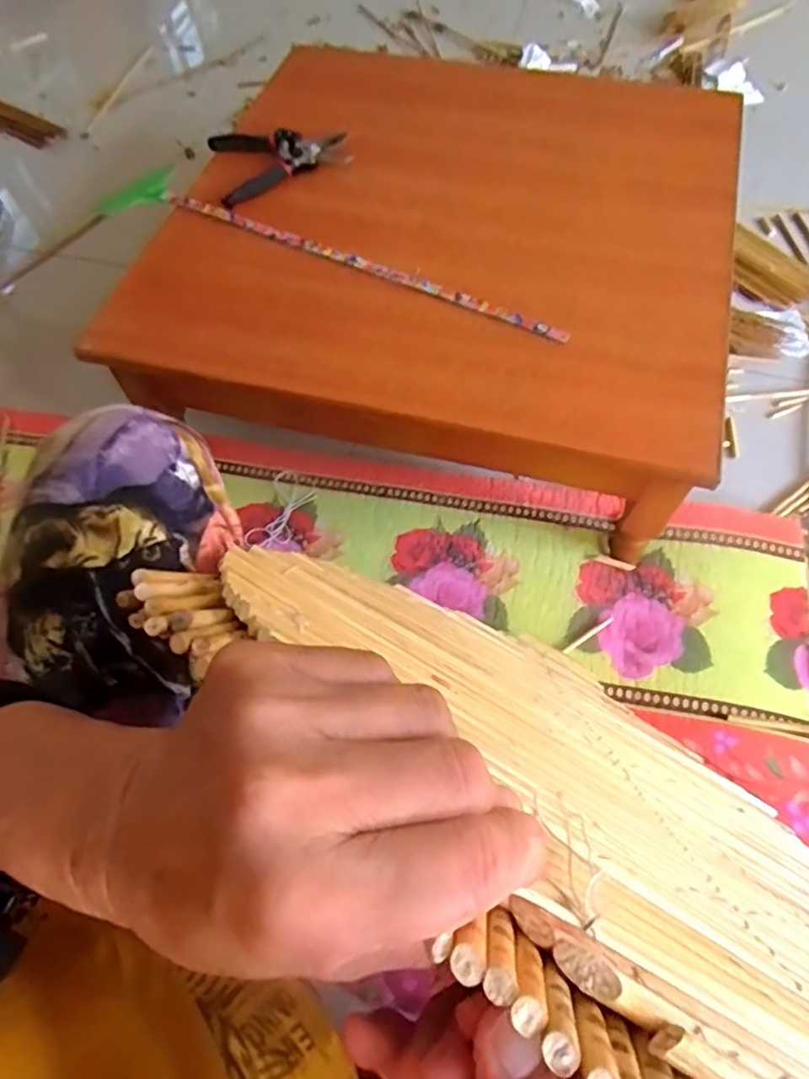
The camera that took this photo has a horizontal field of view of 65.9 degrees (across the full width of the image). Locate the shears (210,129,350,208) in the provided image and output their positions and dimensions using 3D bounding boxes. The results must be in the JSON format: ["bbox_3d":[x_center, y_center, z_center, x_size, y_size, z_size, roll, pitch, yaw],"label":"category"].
[{"bbox_3d":[-0.167,-0.520,0.849,0.177,0.030,0.145,-15,63,-5],"label":"shears"}]

